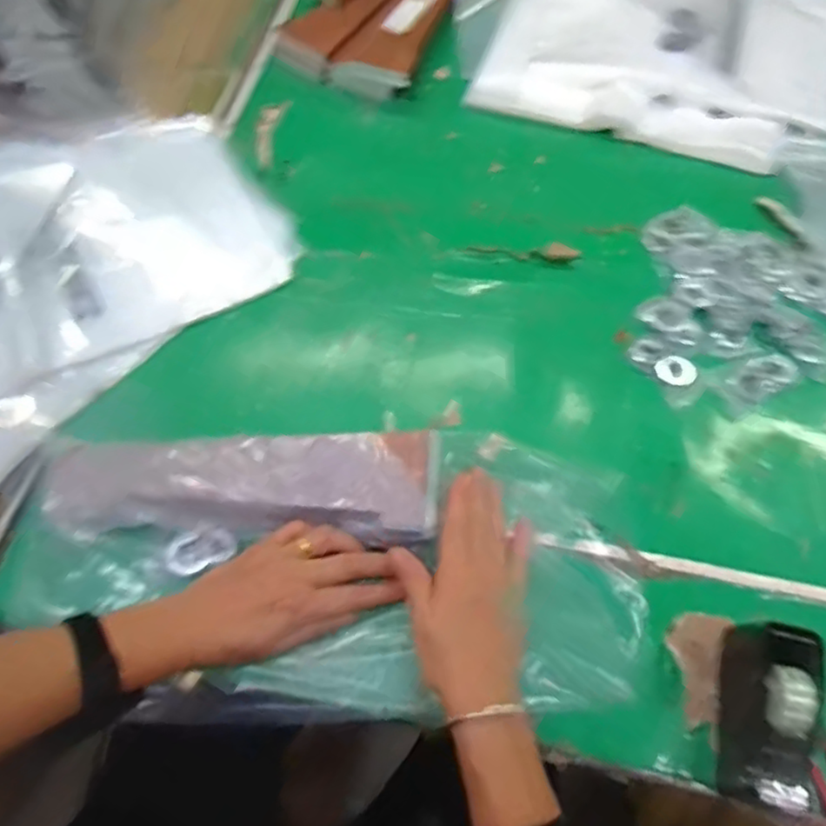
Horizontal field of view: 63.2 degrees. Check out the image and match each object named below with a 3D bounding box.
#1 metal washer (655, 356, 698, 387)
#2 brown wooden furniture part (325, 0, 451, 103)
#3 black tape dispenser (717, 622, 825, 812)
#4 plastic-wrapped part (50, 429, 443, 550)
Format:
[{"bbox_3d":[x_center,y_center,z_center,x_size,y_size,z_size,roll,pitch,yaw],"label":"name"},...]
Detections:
[{"bbox_3d":[0.238,-0.039,0.604,0.034,0.004,0.029,32,72,15],"label":"metal washer"},{"bbox_3d":[-0.006,-0.479,0.806,0.099,0.030,0.234,23,69,13],"label":"brown wooden furniture part"},{"bbox_3d":[0.241,0.210,0.455,0.045,0.069,0.099,10,67,7],"label":"black tape dispenser"},{"bbox_3d":[-0.134,0.059,0.533,0.302,0.041,0.083,-1,67,1],"label":"plastic-wrapped part"}]

